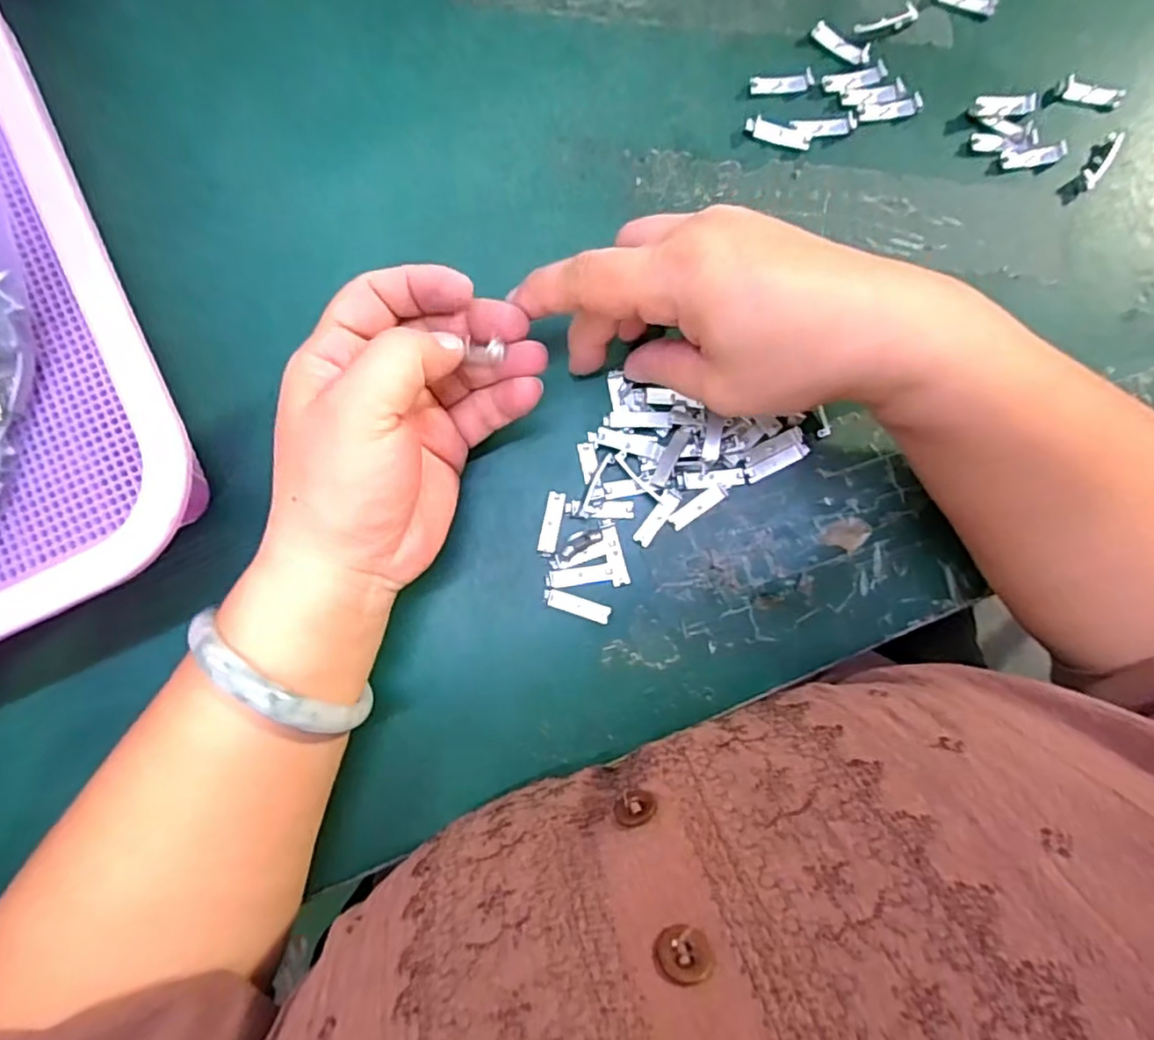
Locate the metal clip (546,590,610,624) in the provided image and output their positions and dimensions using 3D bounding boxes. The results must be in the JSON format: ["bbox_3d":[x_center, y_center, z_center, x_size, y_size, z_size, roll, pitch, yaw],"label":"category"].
[{"bbox_3d":[0.000,0.036,0.278,0.029,0.004,0.008,19,85,2],"label":"metal clip"}]

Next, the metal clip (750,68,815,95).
[{"bbox_3d":[0.094,-0.200,0.300,0.028,0.004,0.008,-8,85,-1],"label":"metal clip"}]

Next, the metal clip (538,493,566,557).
[{"bbox_3d":[-0.011,0.001,0.280,0.007,0.004,0.027,12,85,1],"label":"metal clip"}]

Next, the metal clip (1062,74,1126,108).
[{"bbox_3d":[0.237,-0.196,0.299,0.029,0.004,0.011,8,85,1],"label":"metal clip"}]

